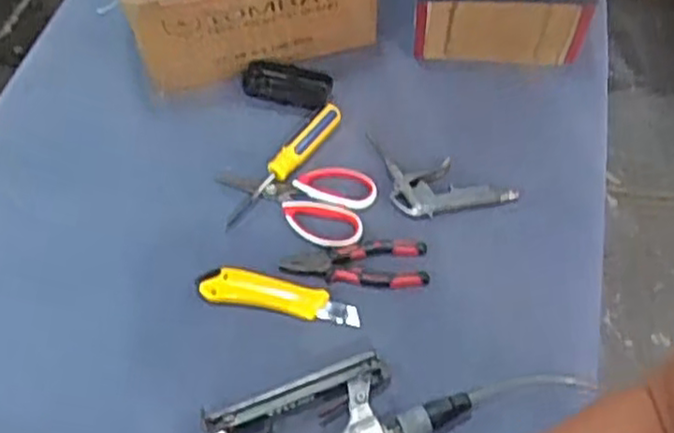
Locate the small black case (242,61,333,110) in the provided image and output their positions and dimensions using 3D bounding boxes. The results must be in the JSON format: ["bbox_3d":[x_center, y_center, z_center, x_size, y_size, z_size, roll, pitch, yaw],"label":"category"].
[{"bbox_3d":[-0.065,-0.167,0.896,0.118,0.021,0.061,16,56,10],"label":"small black case"}]

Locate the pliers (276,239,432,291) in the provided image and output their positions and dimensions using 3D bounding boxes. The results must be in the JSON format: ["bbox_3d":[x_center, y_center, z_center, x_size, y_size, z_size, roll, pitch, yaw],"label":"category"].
[{"bbox_3d":[0.018,0.051,0.746,0.150,0.012,0.056,-1,55,-2],"label":"pliers"}]

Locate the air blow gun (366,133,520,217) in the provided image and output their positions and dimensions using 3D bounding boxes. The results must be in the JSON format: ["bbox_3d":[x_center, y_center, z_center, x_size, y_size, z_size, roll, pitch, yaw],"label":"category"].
[{"bbox_3d":[0.109,-0.032,0.796,0.174,0.024,0.075,19,57,11],"label":"air blow gun"}]

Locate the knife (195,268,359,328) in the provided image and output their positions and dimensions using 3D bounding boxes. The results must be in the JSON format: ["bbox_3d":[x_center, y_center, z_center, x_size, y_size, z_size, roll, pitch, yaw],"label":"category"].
[{"bbox_3d":[-0.060,0.083,0.736,0.168,0.024,0.037,10,56,5],"label":"knife"}]

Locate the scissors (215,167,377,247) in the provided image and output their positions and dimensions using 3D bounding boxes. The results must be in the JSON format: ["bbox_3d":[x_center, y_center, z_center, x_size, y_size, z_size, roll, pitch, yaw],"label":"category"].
[{"bbox_3d":[-0.046,-0.026,0.798,0.172,0.020,0.093,19,57,11],"label":"scissors"}]

